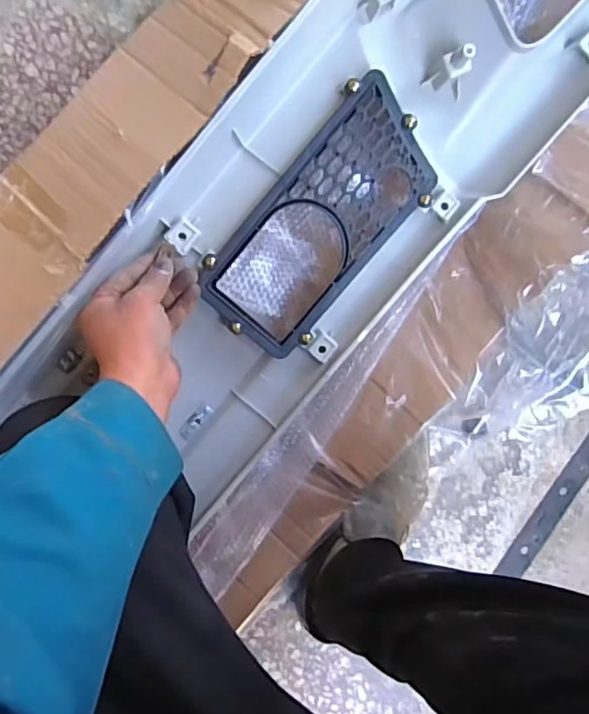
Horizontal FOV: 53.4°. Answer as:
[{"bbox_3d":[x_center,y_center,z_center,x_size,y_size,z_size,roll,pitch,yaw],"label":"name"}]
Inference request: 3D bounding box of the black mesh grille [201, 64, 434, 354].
[{"bbox_3d":[0.031,-0.132,0.579,0.124,0.033,0.269,40,88,-10],"label":"black mesh grille"}]

